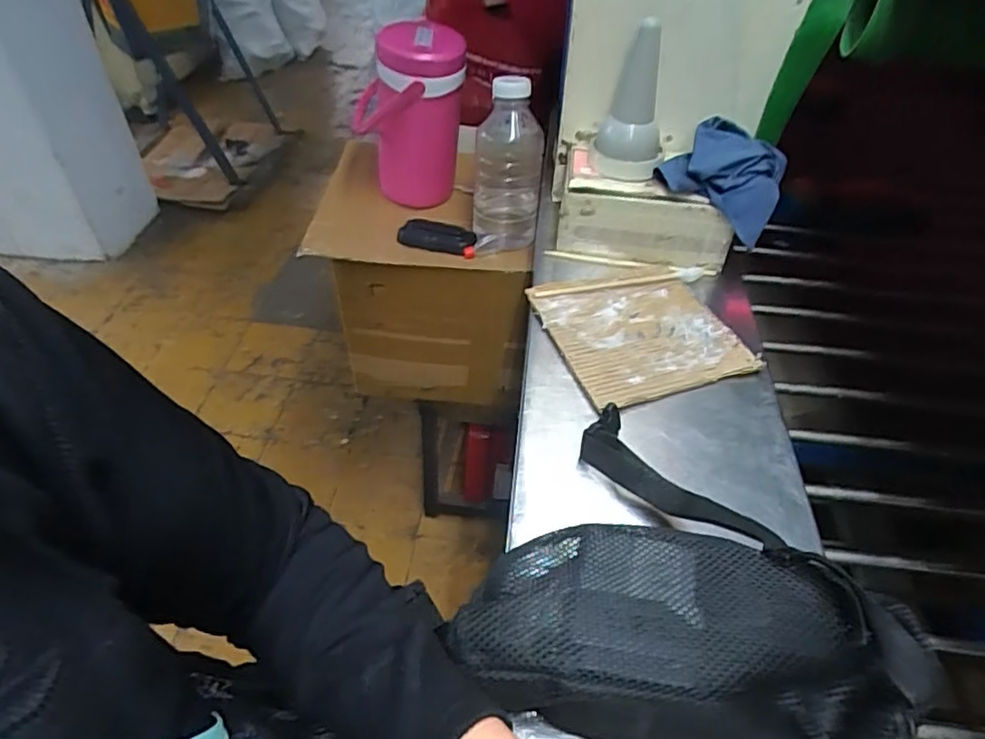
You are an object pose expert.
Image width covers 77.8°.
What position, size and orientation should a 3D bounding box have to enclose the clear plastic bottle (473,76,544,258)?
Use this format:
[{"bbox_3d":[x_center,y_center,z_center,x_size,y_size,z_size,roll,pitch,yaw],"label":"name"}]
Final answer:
[{"bbox_3d":[0.021,-0.267,0.824,0.091,0.206,0.079,6,45,2],"label":"clear plastic bottle"}]

